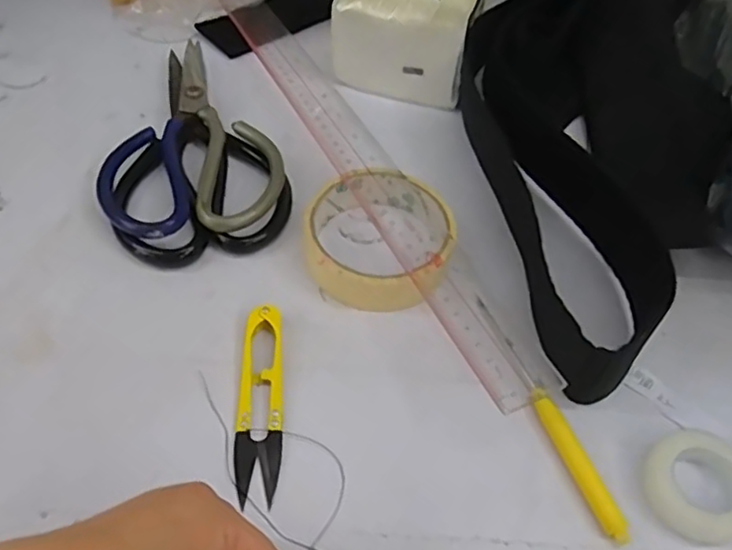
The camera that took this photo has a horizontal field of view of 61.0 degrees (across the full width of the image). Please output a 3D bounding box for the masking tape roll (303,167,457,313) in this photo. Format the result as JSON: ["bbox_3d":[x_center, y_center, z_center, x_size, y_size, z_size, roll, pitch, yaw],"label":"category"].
[{"bbox_3d":[0.008,-0.022,0.363,0.085,0.030,0.090,1,53,-2],"label":"masking tape roll"}]

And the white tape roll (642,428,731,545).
[{"bbox_3d":[0.157,0.098,0.290,0.049,0.017,0.045,1,53,-2],"label":"white tape roll"}]

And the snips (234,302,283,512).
[{"bbox_3d":[-0.052,0.060,0.309,0.021,0.010,0.101,-1,53,-3],"label":"snips"}]

